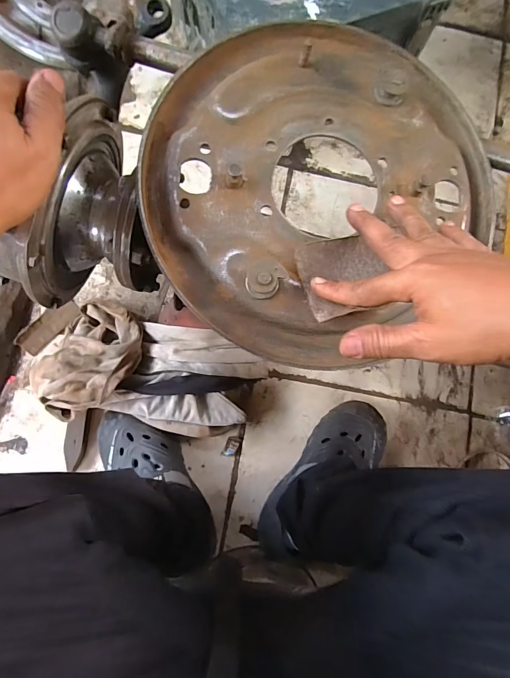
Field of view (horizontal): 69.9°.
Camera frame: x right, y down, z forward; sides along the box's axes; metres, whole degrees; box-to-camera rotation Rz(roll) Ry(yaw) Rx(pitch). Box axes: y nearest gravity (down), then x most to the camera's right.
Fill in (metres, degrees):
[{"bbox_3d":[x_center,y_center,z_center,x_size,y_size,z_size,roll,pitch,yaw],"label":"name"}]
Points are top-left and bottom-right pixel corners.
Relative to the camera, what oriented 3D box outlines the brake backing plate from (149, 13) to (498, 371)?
[{"bbox_3d":[0.052,-0.140,0.306,0.266,0.036,0.291,0,86,-5],"label":"brake backing plate"}]

